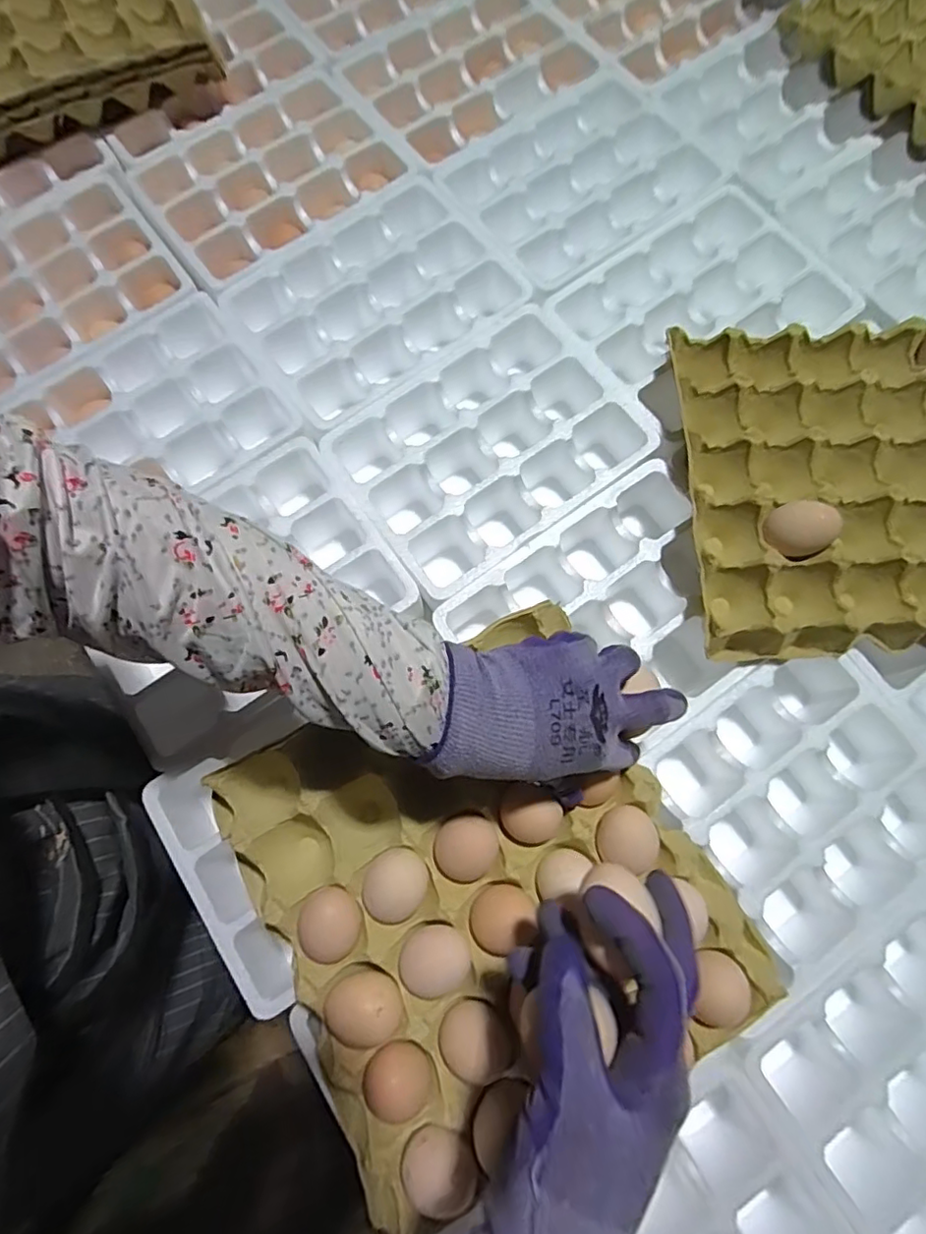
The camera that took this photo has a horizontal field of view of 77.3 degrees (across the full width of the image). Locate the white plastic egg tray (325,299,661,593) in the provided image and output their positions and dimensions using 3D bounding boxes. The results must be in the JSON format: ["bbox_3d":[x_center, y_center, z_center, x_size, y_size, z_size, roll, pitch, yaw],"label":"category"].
[{"bbox_3d":[0.024,-0.148,0.542,0.255,0.071,0.186,-35,78,-8],"label":"white plastic egg tray"}]

